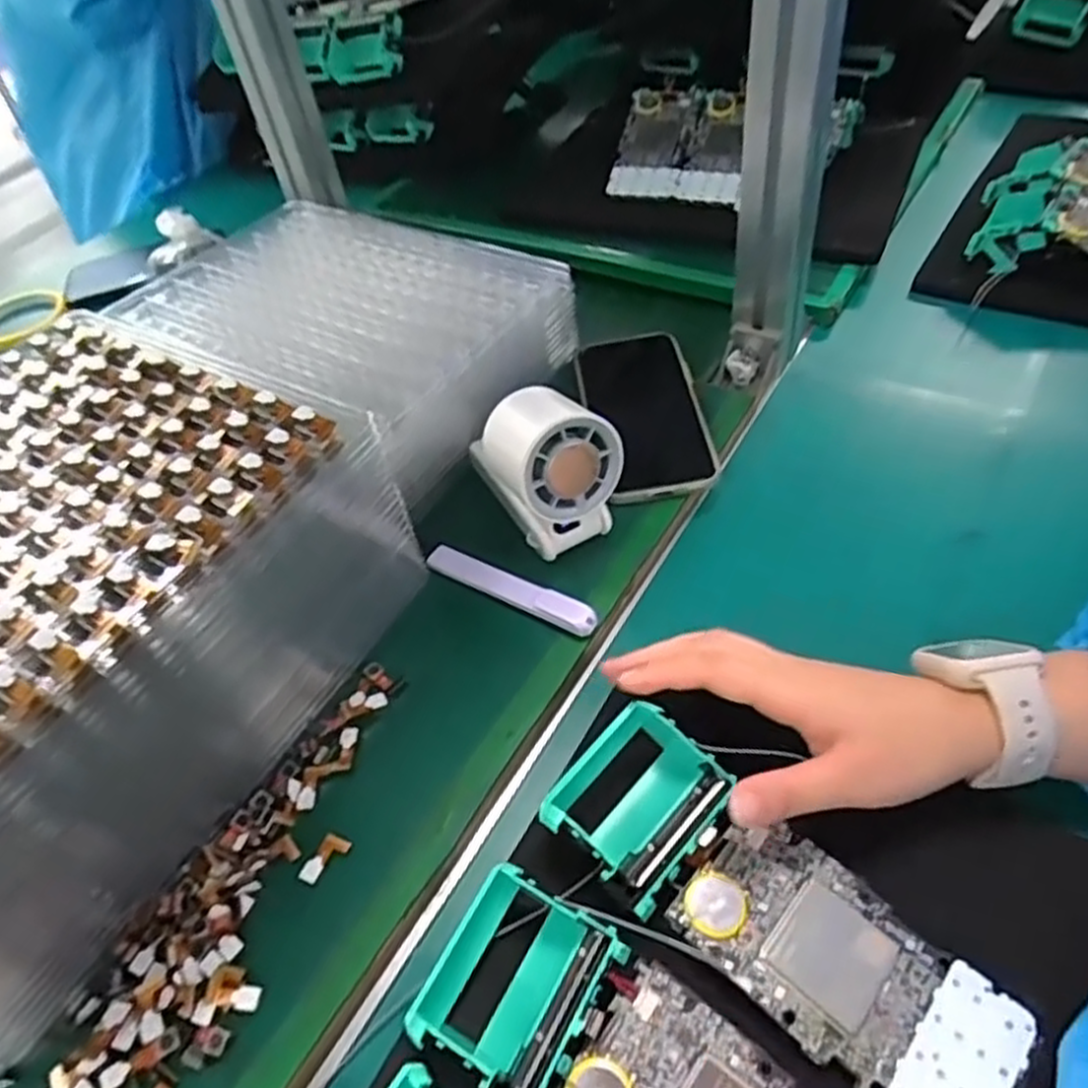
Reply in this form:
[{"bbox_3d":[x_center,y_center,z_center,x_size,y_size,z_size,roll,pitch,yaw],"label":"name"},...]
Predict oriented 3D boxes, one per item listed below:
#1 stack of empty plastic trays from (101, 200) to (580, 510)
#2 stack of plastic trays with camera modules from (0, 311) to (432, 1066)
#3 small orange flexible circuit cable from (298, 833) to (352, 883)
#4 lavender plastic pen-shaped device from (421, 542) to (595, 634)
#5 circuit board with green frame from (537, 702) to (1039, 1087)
[{"bbox_3d":[-0.142,-0.158,0.586,0.285,0.082,0.200,24,54,27],"label":"stack of empty plastic trays"},{"bbox_3d":[-0.238,0.043,0.378,0.210,0.144,0.277,20,52,24],"label":"stack of plastic trays with camera modules"},{"bbox_3d":[-0.101,0.145,0.358,0.011,0.004,0.024,24,53,27],"label":"small orange flexible circuit cable"},{"bbox_3d":[-0.021,0.024,0.443,0.114,0.012,0.015,23,53,26],"label":"lavender plastic pen-shaped device"},{"bbox_3d":[0.093,0.153,0.323,0.194,0.041,0.073,36,59,22],"label":"circuit board with green frame"}]

